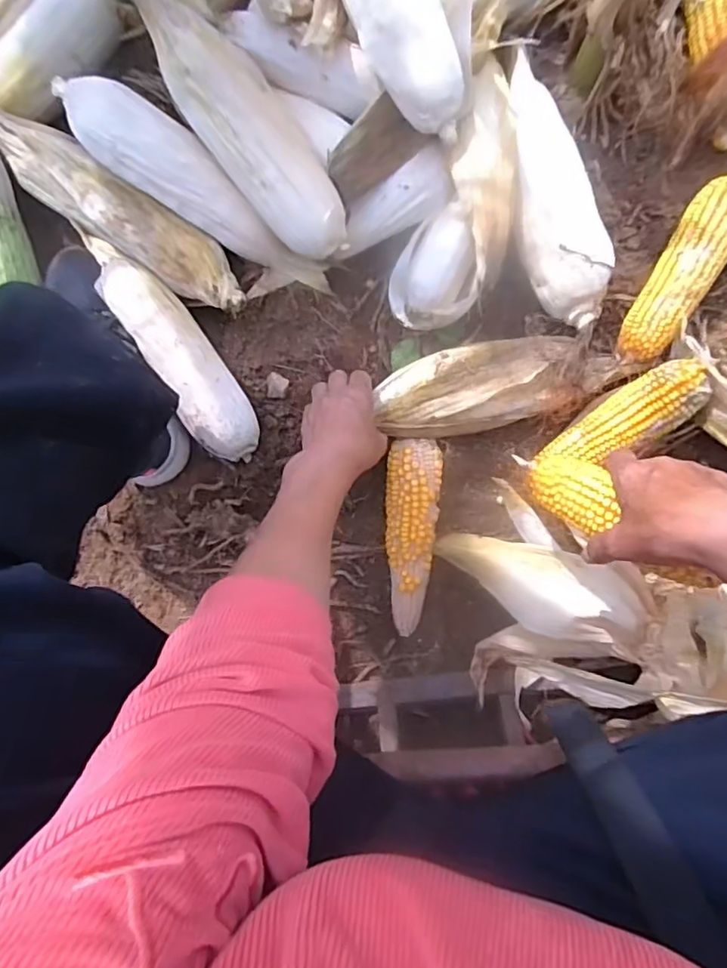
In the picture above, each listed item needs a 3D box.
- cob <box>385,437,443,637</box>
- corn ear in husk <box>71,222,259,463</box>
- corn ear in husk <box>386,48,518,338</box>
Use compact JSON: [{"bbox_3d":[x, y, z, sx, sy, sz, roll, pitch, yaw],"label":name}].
[{"bbox_3d":[0.049,0.055,0.598,0.054,0.047,0.201,4,94,3],"label":"cob"},{"bbox_3d":[-0.188,-0.141,0.564,0.059,0.066,0.259,-31,91,5],"label":"corn ear in husk"},{"bbox_3d":[0.101,-0.271,0.546,0.101,0.071,0.248,19,110,2],"label":"corn ear in husk"}]

